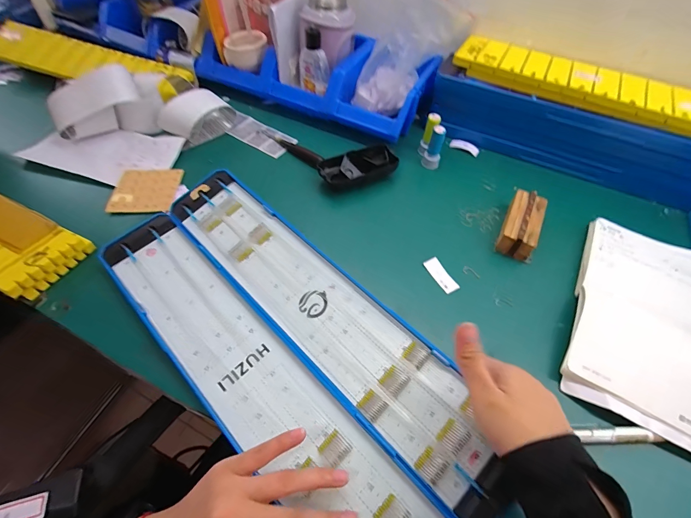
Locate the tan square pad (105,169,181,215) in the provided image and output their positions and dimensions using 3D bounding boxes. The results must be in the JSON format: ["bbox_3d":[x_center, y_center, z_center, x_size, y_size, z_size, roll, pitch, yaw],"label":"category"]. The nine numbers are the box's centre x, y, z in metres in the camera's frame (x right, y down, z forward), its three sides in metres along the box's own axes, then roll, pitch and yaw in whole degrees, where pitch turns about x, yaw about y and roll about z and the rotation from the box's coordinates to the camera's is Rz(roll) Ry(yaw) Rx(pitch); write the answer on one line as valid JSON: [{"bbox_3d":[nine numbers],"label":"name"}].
[{"bbox_3d":[-0.262,-0.090,0.453,0.078,0.007,0.080,-2,54,-4],"label":"tan square pad"}]

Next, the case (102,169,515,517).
[{"bbox_3d":[-0.062,0.072,0.330,0.175,0.024,0.436,-38,62,-23],"label":"case"}]

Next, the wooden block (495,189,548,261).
[{"bbox_3d":[0.225,-0.045,0.436,0.042,0.032,0.093,25,56,15],"label":"wooden block"}]

